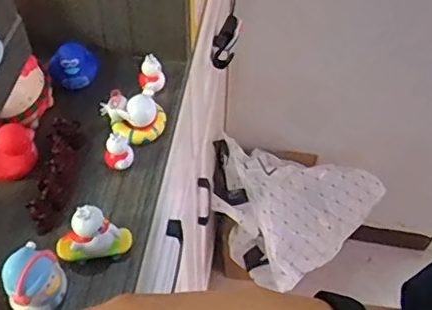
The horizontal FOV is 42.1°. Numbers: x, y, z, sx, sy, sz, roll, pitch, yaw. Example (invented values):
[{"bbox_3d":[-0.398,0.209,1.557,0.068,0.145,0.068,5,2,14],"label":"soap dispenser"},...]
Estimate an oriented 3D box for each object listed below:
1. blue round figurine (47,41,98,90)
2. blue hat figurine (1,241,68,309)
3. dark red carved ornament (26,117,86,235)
[{"bbox_3d":[-0.136,-0.088,0.534,0.045,0.034,0.038,-16,55,-13],"label":"blue round figurine"},{"bbox_3d":[-0.127,0.088,0.394,0.038,0.038,0.033,-25,58,-18],"label":"blue hat figurine"},{"bbox_3d":[-0.133,0.014,0.469,0.021,0.026,0.102,4,53,2],"label":"dark red carved ornament"}]

